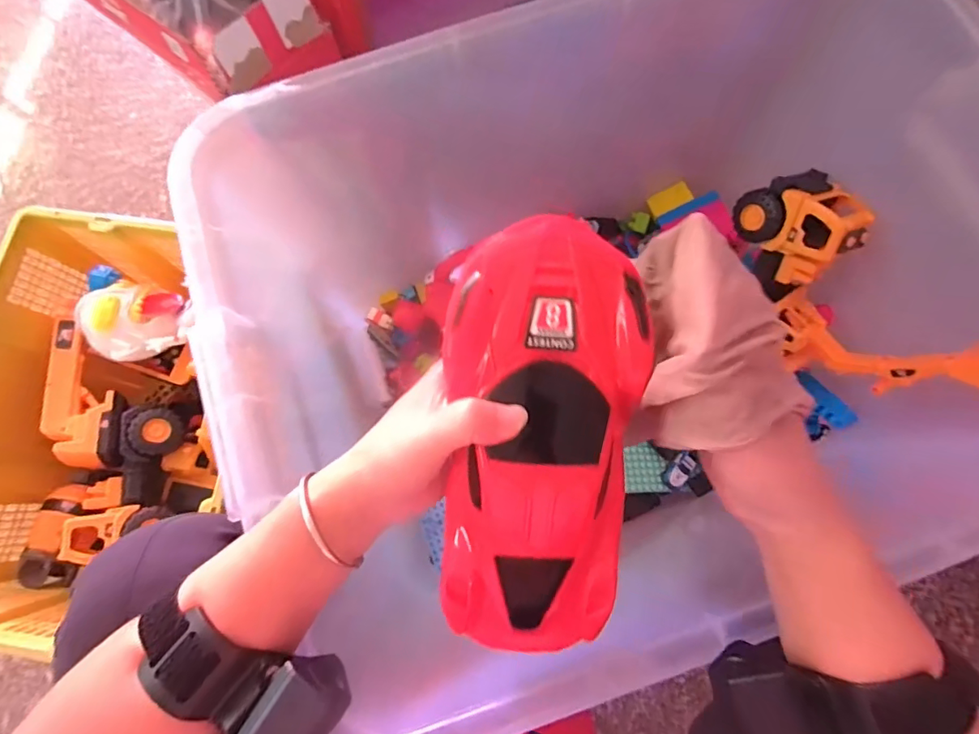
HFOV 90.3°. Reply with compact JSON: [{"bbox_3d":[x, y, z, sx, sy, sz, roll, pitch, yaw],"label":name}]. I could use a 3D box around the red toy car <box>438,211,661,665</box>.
[{"bbox_3d":[0.025,0.045,0.255,0.091,0.050,0.227,4,105,1],"label":"red toy car"}]

